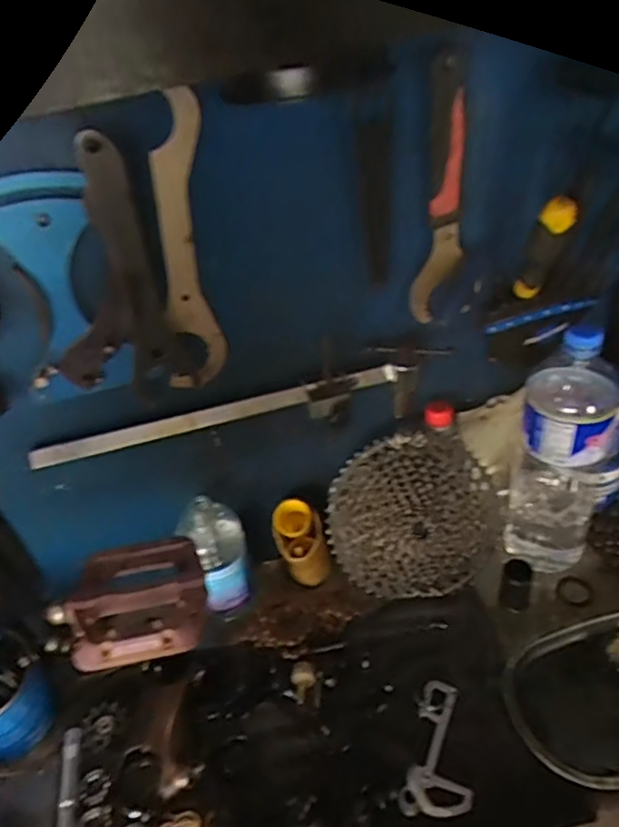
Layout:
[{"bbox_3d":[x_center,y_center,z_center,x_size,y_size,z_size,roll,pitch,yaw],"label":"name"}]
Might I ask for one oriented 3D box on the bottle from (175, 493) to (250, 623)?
[{"bbox_3d":[-0.104,0.160,0.701,0.063,0.148,0.067,-10,37,-1],"label":"bottle"}]

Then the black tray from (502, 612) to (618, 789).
[{"bbox_3d":[0.307,0.269,0.600,0.222,0.027,0.152,-15,38,-8],"label":"black tray"}]

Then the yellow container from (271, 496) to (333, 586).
[{"bbox_3d":[-0.009,0.155,0.742,0.060,0.094,0.068,-13,38,-6],"label":"yellow container"}]

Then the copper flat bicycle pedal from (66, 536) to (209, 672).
[{"bbox_3d":[-0.124,0.135,0.454,0.092,0.026,0.106,-13,38,-5],"label":"copper flat bicycle pedal"}]

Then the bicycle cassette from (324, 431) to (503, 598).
[{"bbox_3d":[0.122,0.121,0.701,0.200,0.190,0.050,-5,6,2],"label":"bicycle cassette"}]

